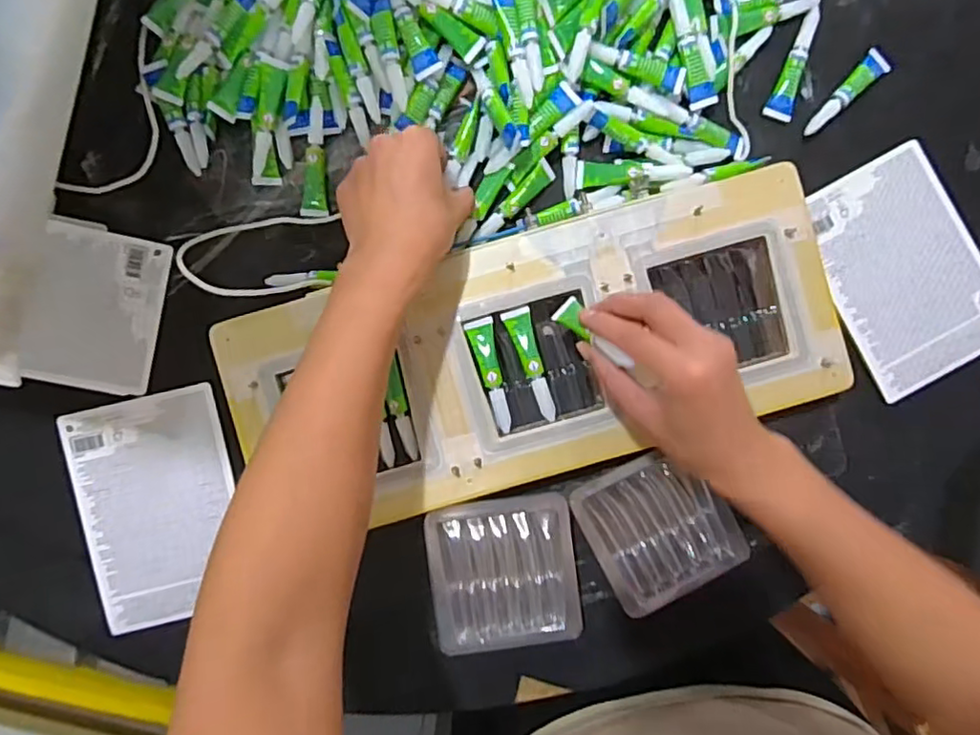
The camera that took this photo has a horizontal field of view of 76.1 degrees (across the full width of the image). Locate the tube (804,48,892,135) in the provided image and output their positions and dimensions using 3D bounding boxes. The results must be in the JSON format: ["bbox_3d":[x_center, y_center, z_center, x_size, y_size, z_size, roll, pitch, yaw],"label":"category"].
[{"bbox_3d":[0.267,-0.208,0.473,0.078,0.013,0.019,-41,90,-1],"label":"tube"}]

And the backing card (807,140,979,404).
[{"bbox_3d":[0.315,-0.073,0.478,0.113,0.007,0.167,-28,91,1],"label":"backing card"}]

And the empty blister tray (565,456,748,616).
[{"bbox_3d":[0.127,0.119,0.464,0.101,0.016,0.106,-26,90,-1],"label":"empty blister tray"}]

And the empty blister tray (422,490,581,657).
[{"bbox_3d":[0.010,0.151,0.455,0.103,0.011,0.108,-7,90,-1],"label":"empty blister tray"}]

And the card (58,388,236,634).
[{"bbox_3d":[-0.248,0.106,0.470,0.114,0.005,0.166,-13,90,-1],"label":"card"}]

